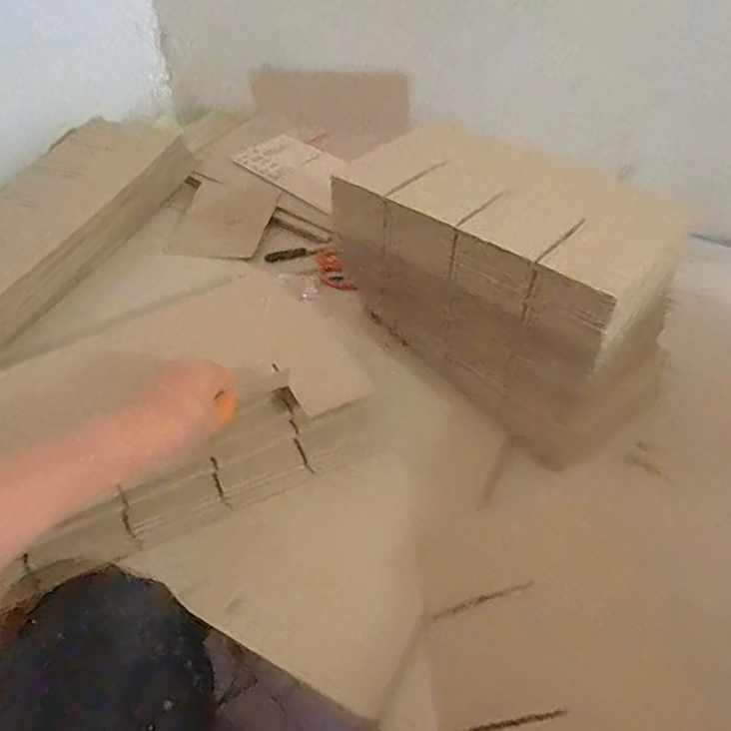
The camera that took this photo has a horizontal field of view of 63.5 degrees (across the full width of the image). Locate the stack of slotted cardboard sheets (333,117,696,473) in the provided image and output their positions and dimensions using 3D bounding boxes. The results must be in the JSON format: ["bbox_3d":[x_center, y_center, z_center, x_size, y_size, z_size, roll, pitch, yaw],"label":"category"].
[{"bbox_3d":[0.133,-0.087,0.603,0.162,0.182,0.324,-31,51,-28],"label":"stack of slotted cardboard sheets"}]

